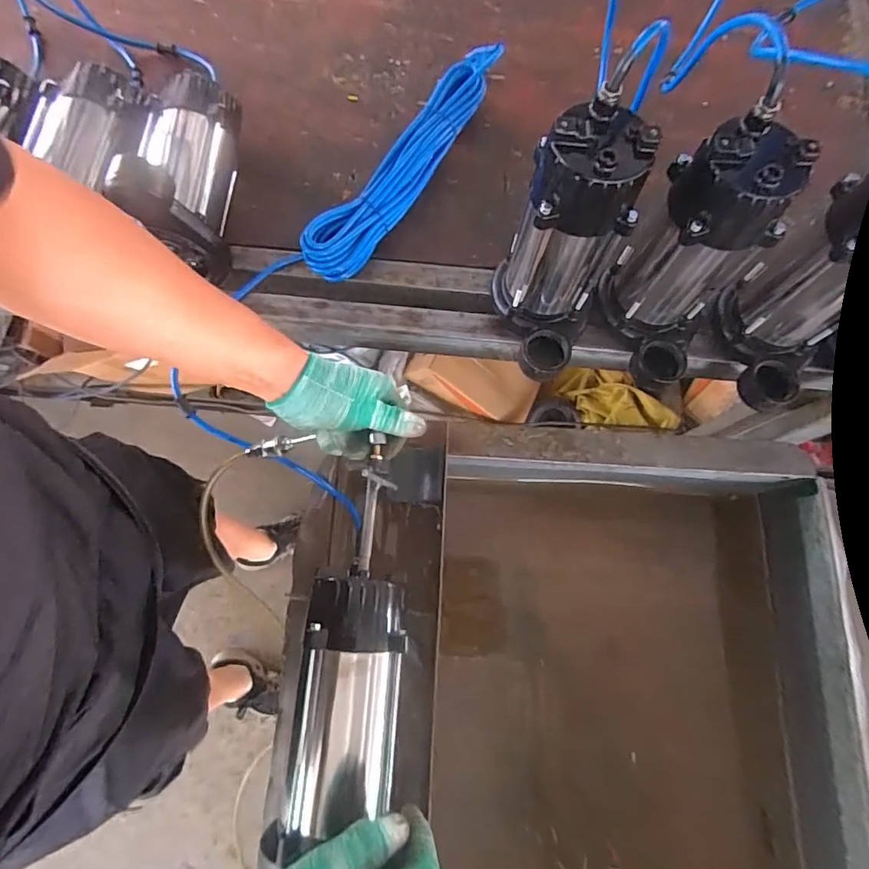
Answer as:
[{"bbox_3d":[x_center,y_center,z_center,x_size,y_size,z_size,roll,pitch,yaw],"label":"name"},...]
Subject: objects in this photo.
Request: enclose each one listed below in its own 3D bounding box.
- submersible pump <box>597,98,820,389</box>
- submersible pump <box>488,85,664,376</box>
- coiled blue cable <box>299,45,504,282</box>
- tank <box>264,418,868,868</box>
[{"bbox_3d":[0.247,-0.160,0.500,0.134,0.235,0.121,38,76,9],"label":"submersible pump"},{"bbox_3d":[0.123,-0.170,0.499,0.113,0.236,0.150,18,74,3],"label":"submersible pump"},{"bbox_3d":[-0.032,-0.353,0.642,0.062,0.056,0.400,31,75,7],"label":"coiled blue cable"},{"bbox_3d":[0.153,0.380,0.566,0.610,0.213,0.733,3,74,-1],"label":"tank"}]

